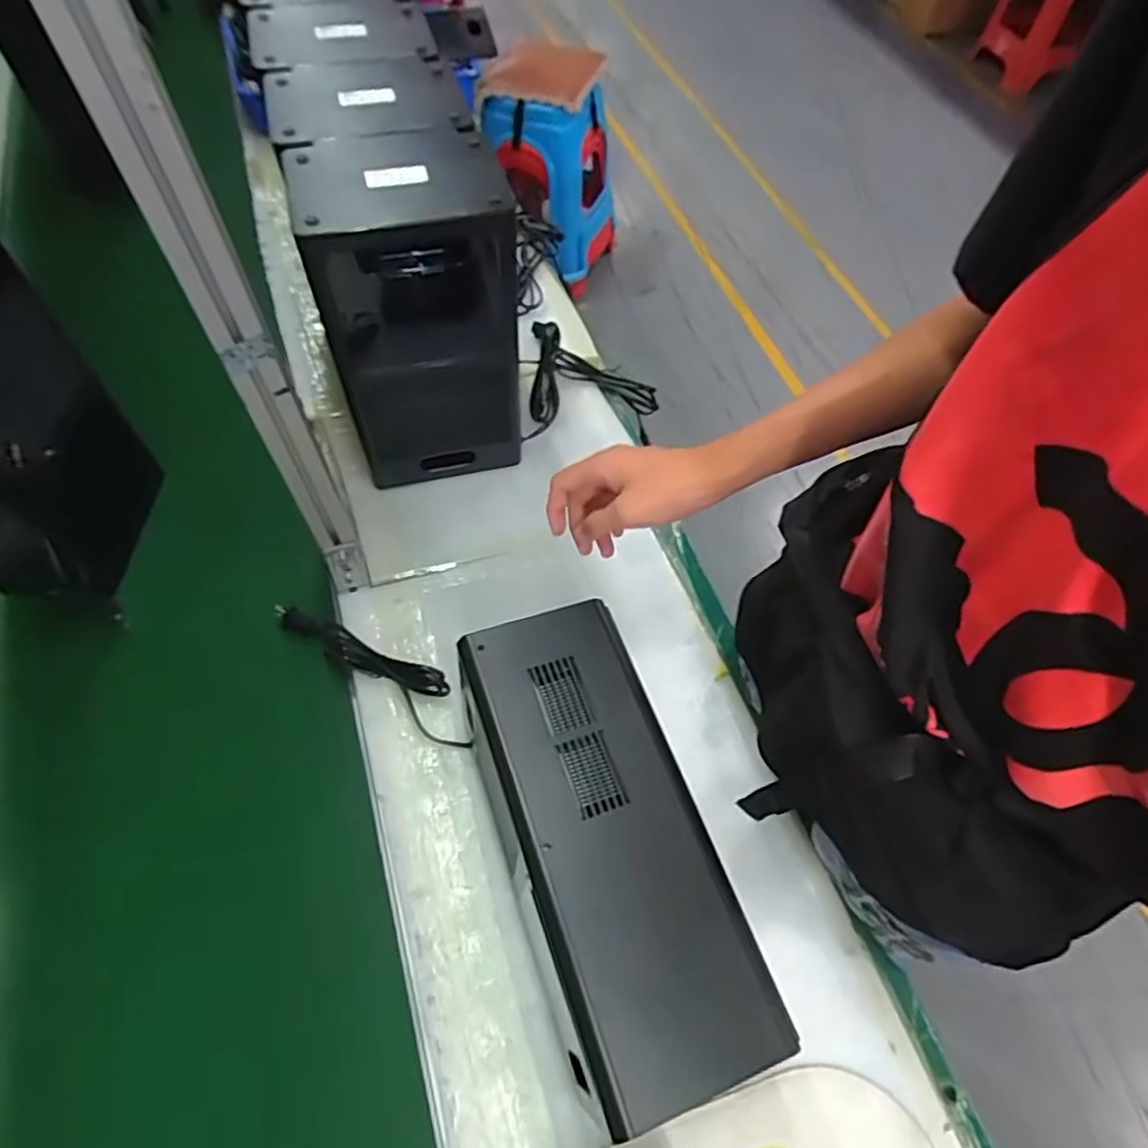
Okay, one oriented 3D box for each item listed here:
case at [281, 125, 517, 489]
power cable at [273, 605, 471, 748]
[{"bbox_3d":[-0.167,-0.266,0.762,0.190,0.357,0.130,-11,61,-8],"label":"case"},{"bbox_3d":[-0.216,0.094,0.741,0.272,0.035,0.056,32,64,16],"label":"power cable"}]

